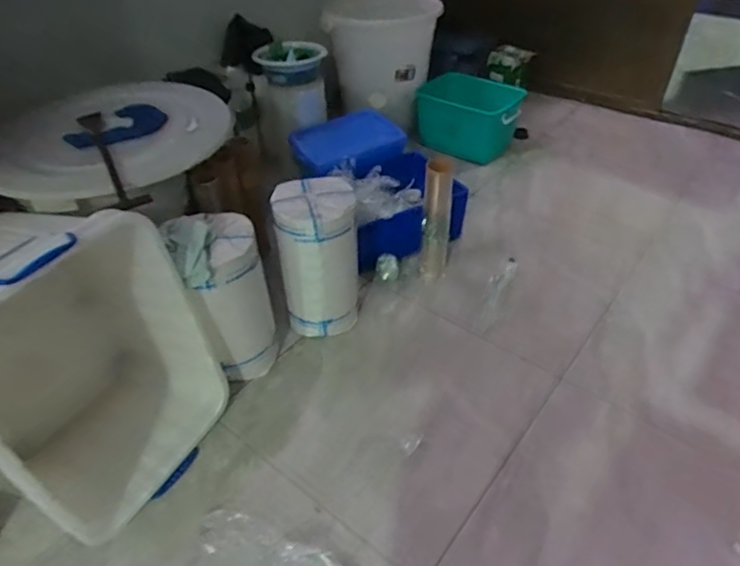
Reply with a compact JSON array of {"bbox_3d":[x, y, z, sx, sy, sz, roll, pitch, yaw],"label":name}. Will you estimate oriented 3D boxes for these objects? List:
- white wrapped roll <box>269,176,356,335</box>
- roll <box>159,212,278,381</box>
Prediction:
[{"bbox_3d":[-0.177,-0.088,1.853,0.251,0.467,0.302,-6,43,-5],"label":"white wrapped roll"},{"bbox_3d":[-0.458,0.041,1.705,0.238,0.521,0.239,-1,43,1],"label":"roll"}]

